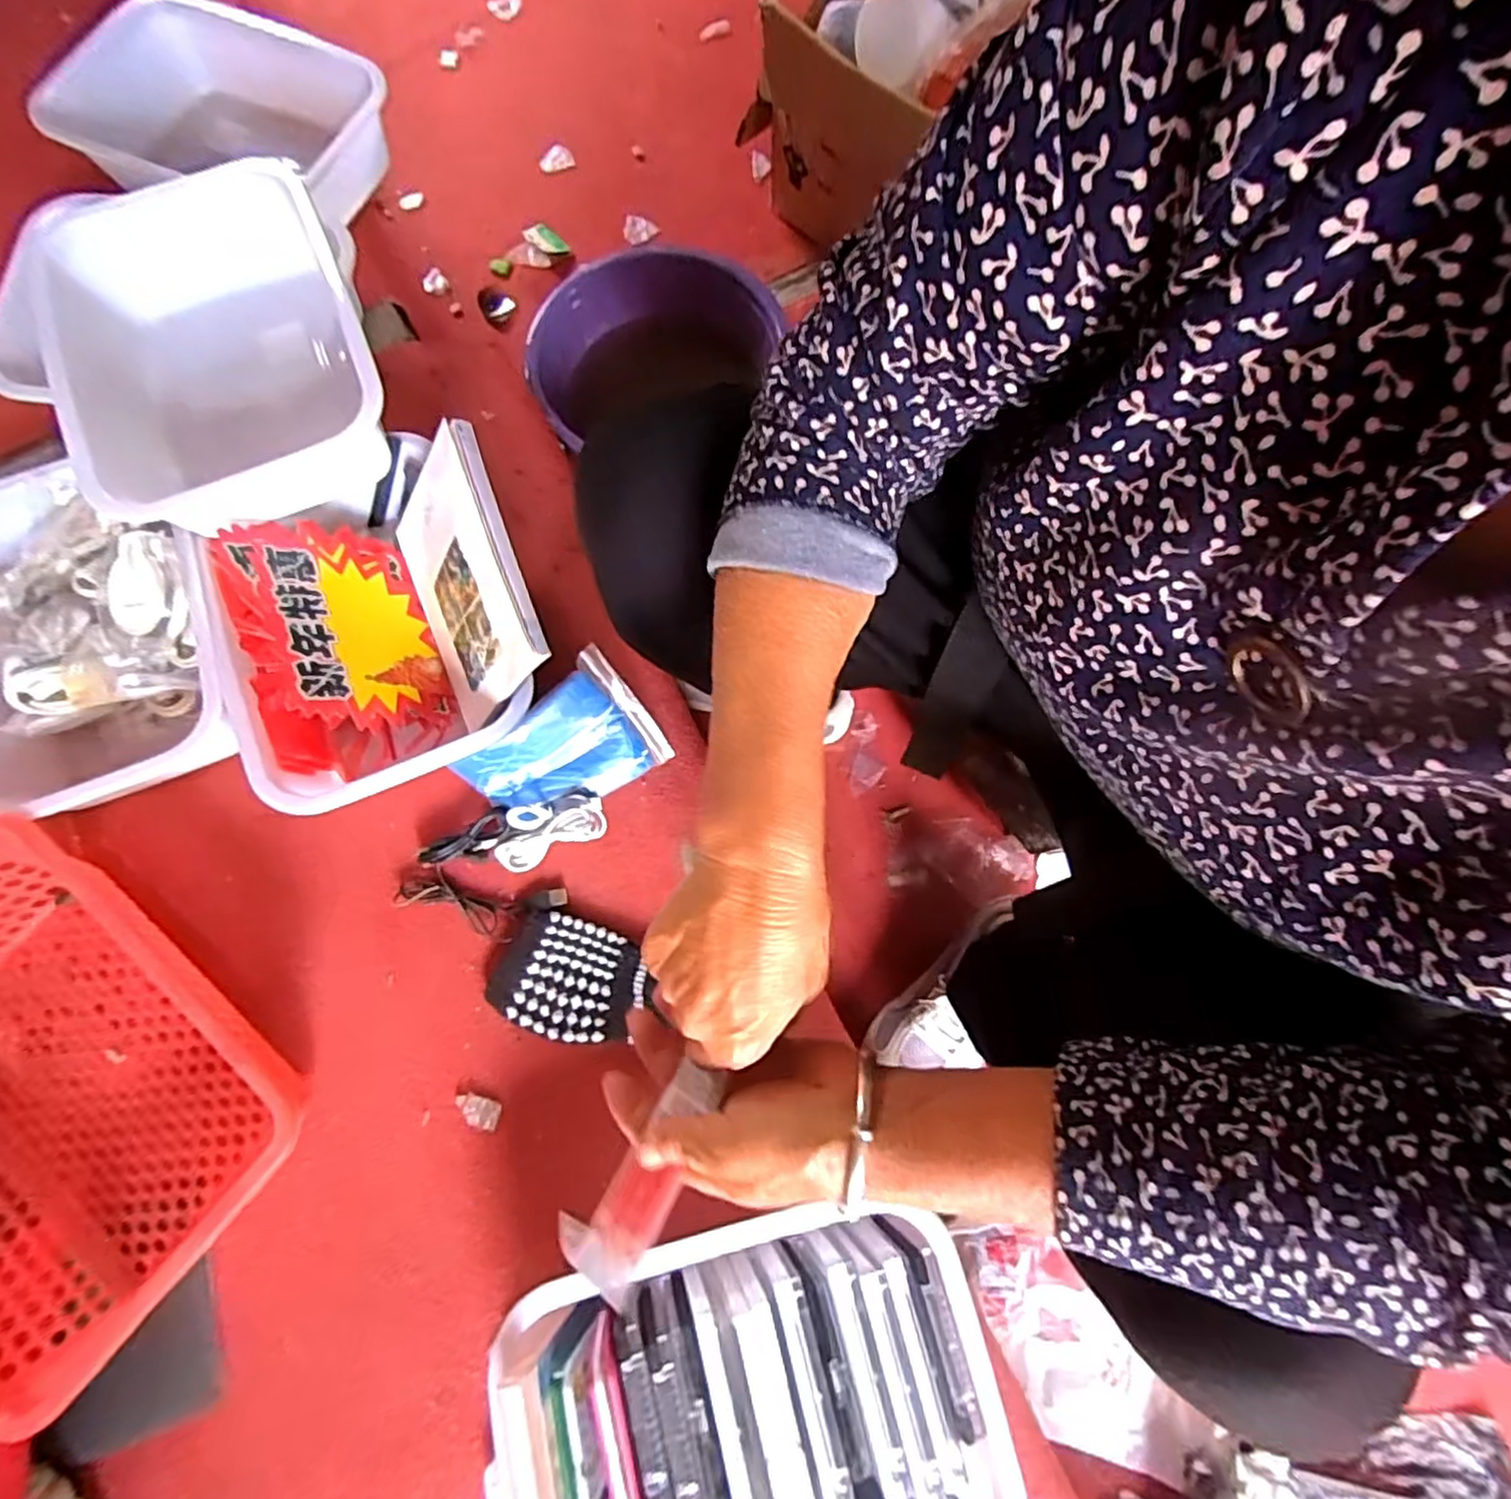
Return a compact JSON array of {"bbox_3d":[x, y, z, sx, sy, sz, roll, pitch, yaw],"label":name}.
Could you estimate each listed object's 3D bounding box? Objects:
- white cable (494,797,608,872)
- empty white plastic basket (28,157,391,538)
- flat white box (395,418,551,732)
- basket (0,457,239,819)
[{"bbox_3d":[-0.165,0.063,0.527,0.089,0.027,0.043,-23,79,-4],"label":"white cable"},{"bbox_3d":[-0.416,-0.304,0.528,0.216,0.083,0.263,-24,77,-5],"label":"empty white plastic basket"},{"bbox_3d":[-0.230,-0.129,0.523,0.016,0.139,0.201,-12,76,-47],"label":"flat white box"},{"bbox_3d":[-0.535,-0.088,0.541,0.215,0.073,0.285,-18,78,-3],"label":"basket"}]

